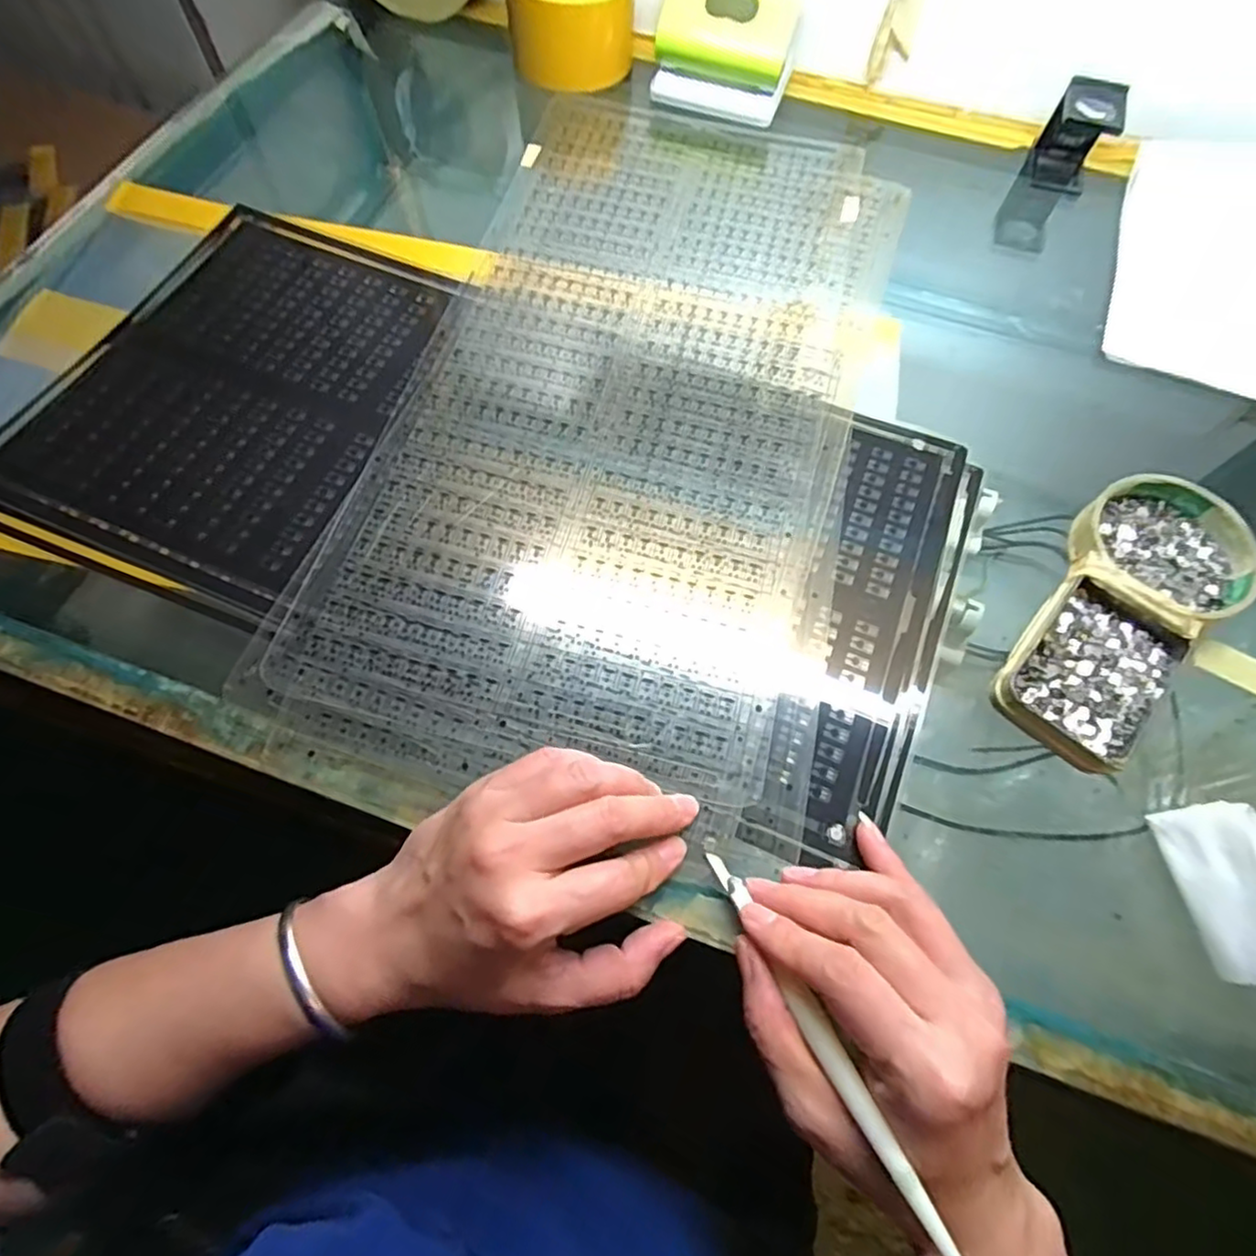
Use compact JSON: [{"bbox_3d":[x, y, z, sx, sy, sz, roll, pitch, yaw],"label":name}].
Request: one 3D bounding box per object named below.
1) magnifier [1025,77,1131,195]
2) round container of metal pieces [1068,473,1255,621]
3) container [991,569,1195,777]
[{"bbox_3d":[0.325,-0.354,0.470,0.042,0.060,0.037,23,67,9],"label":"magnifier"},{"bbox_3d":[0.276,-0.041,0.336,0.082,0.019,0.080,1,66,-1],"label":"round container of metal pieces"},{"bbox_3d":[0.222,0.022,0.311,0.065,0.016,0.093,40,71,15],"label":"container"}]

